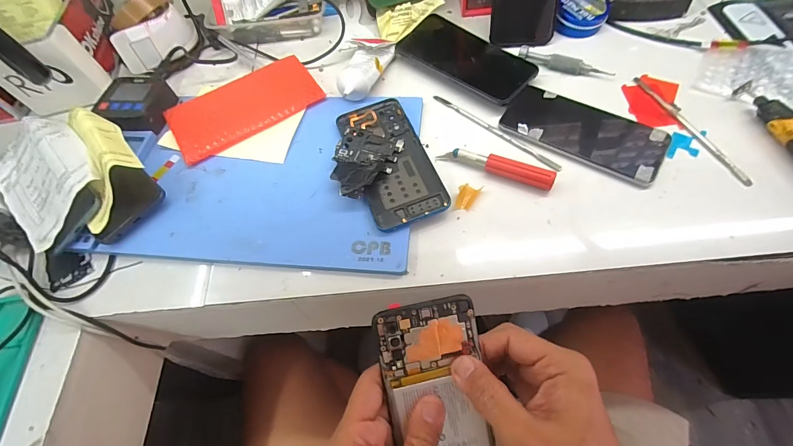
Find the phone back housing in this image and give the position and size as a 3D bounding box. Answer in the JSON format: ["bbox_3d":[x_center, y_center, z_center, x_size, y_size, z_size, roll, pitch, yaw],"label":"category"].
[{"bbox_3d":[-0.008,-0.070,0.380,0.075,0.011,0.165,-20,61,-5],"label":"phone back housing"}]

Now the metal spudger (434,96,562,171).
[{"bbox_3d":[0.105,-0.104,0.396,0.167,0.006,0.008,39,72,24],"label":"metal spudger"}]

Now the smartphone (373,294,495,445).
[{"bbox_3d":[0.035,0.137,0.263,0.073,0.006,0.164,-14,96,-3],"label":"smartphone"}]

